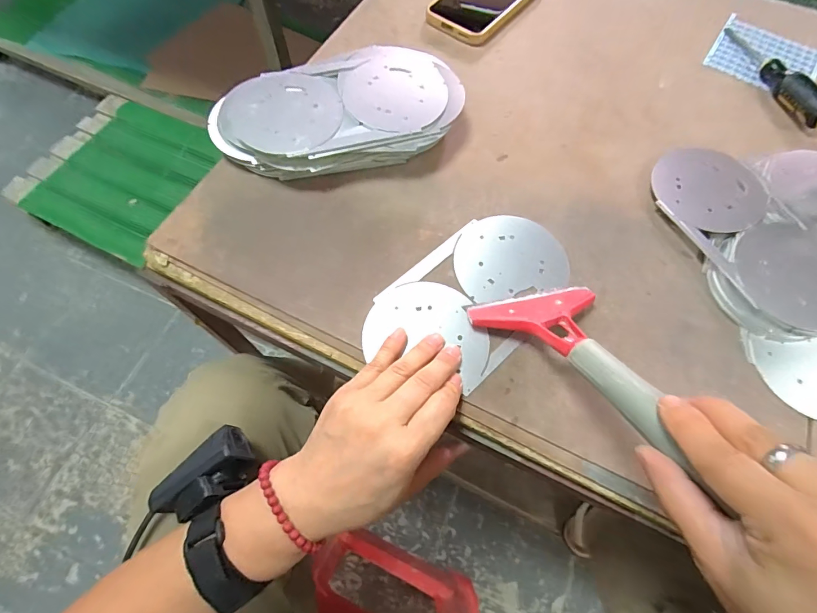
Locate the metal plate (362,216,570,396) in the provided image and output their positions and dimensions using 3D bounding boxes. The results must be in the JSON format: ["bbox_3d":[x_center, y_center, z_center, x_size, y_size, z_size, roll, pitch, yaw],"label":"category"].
[{"bbox_3d":[0.053,-0.009,0.323,0.180,0.005,0.100,-40,73,-17],"label":"metal plate"}]

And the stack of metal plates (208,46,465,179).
[{"bbox_3d":[-0.065,-0.178,0.374,0.222,0.036,0.122,-14,67,-8],"label":"stack of metal plates"}]

